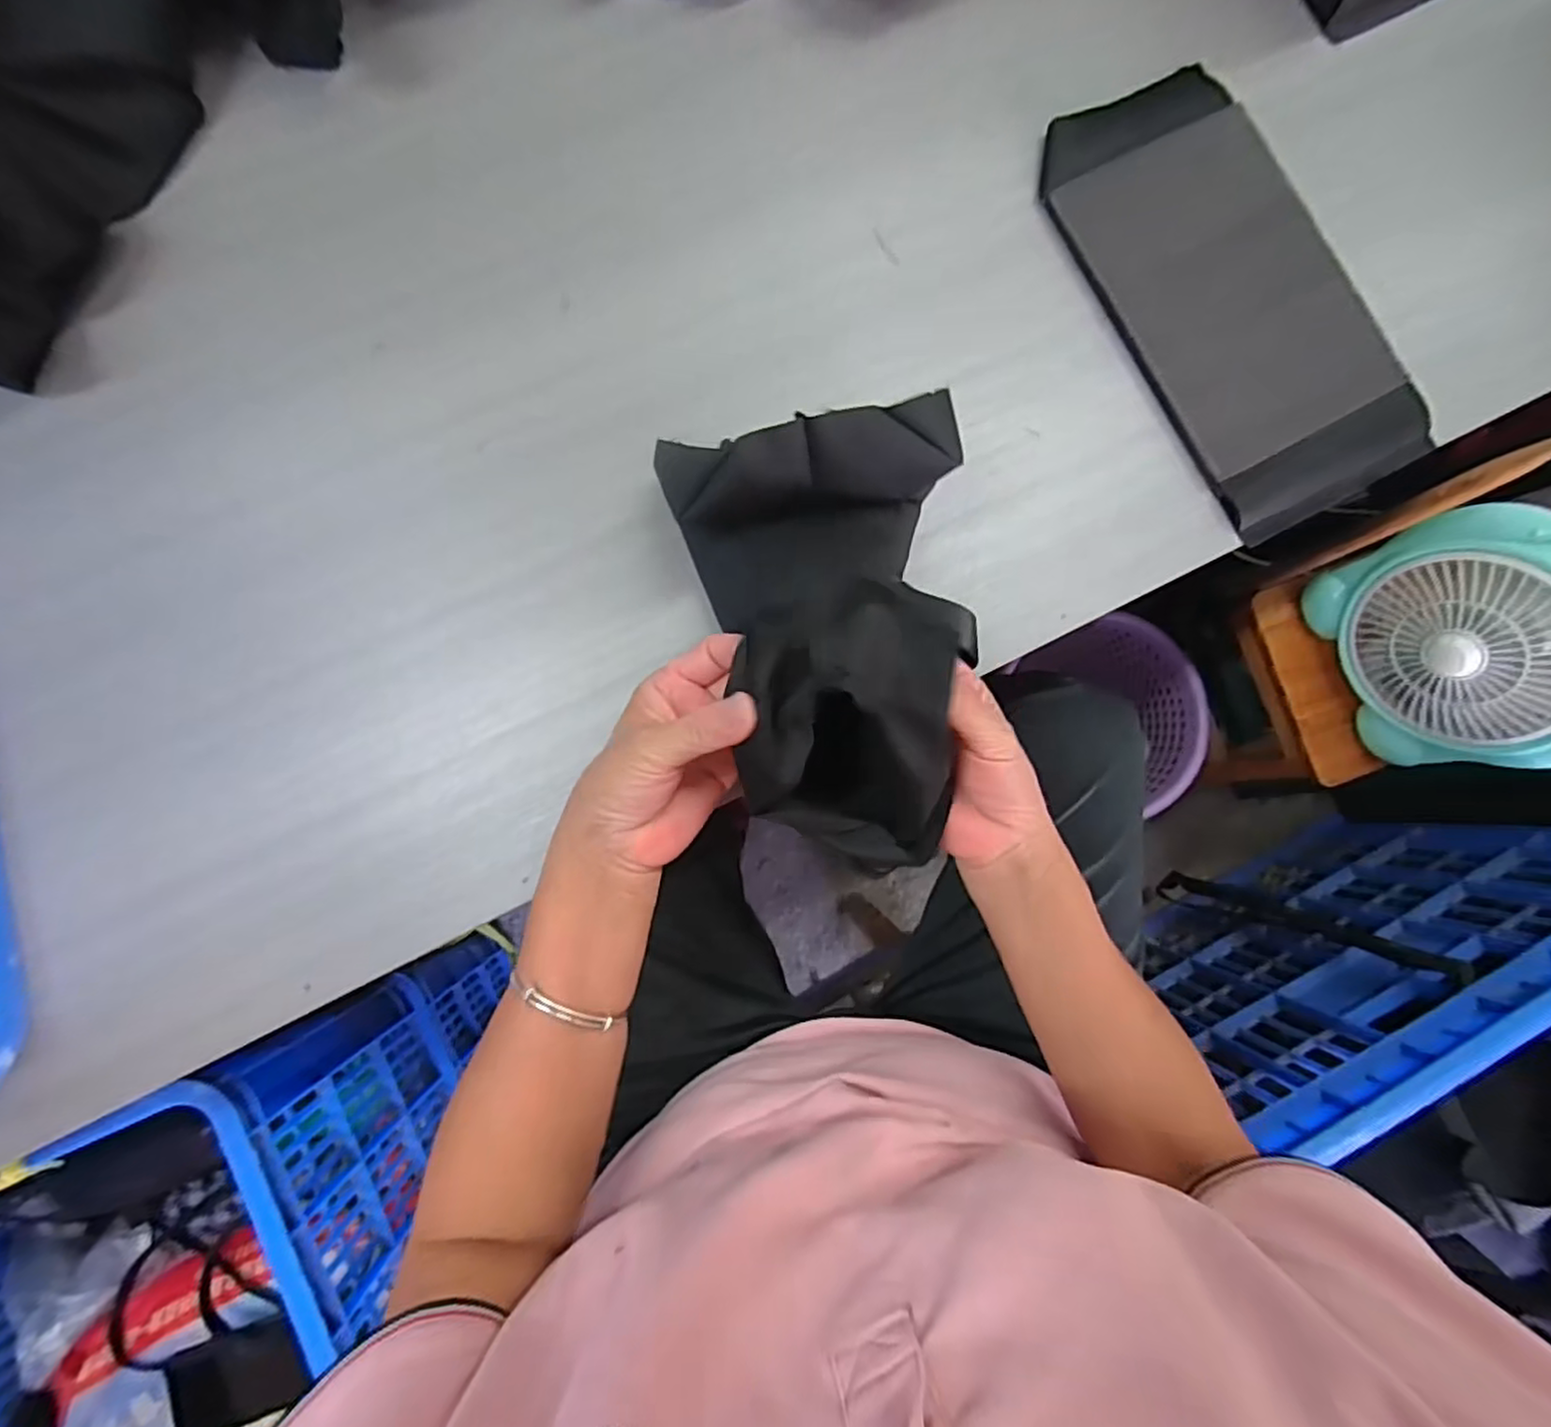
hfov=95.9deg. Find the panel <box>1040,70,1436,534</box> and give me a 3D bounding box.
[{"bbox_3d":[0.293,-0.273,0.453,0.149,0.021,0.295,-28,87,-6],"label":"panel"}]

